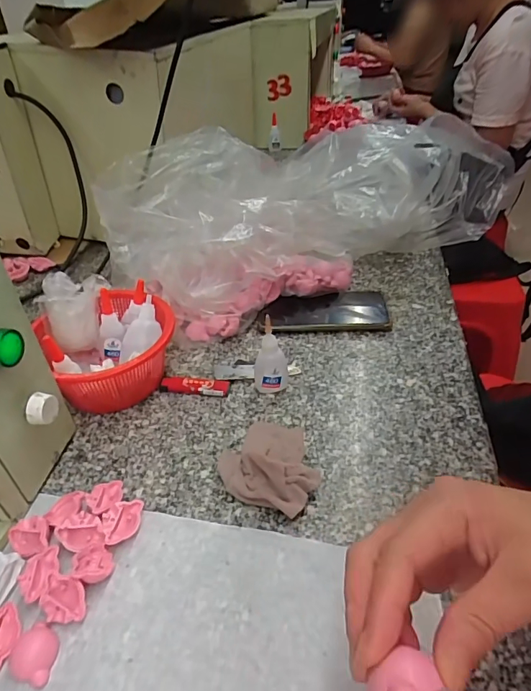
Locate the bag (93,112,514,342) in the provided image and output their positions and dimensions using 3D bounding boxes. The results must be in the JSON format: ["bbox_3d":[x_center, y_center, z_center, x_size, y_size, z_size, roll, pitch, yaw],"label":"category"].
[{"bbox_3d":[0.091,-0.205,0.650,0.602,0.189,0.190,-22,42,-23],"label":"bag"}]

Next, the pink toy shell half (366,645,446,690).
[{"bbox_3d":[0.052,0.125,0.170,0.027,0.009,0.016,-15,39,-15],"label":"pink toy shell half"}]

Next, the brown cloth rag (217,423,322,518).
[{"bbox_3d":[0.007,0.094,0.399,0.087,0.035,0.090,14,41,21],"label":"brown cloth rag"}]

